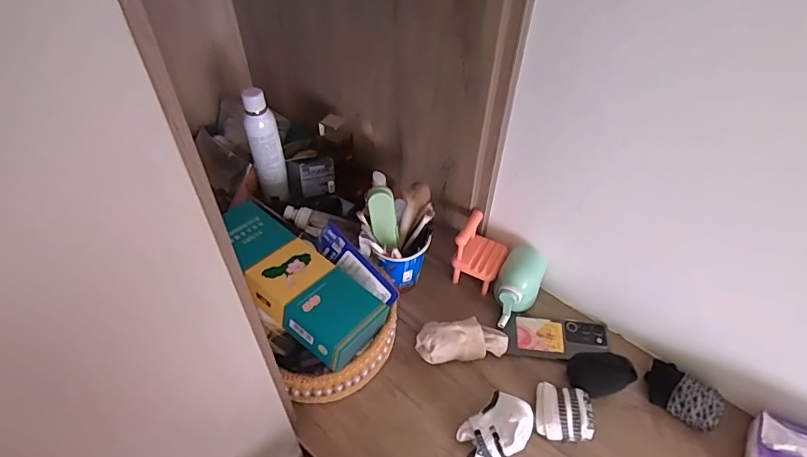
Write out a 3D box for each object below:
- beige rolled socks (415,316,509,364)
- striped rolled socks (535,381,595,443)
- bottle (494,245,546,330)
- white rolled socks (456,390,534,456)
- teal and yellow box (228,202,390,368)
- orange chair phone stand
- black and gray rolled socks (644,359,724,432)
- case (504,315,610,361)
[{"bbox_3d":[0.084,0.164,0.715,0.130,0.044,0.058,-7,48,-8],"label":"beige rolled socks"},{"bbox_3d":[0.215,0.245,0.643,0.070,0.033,0.073,11,48,8],"label":"striped rolled socks"},{"bbox_3d":[0.178,0.095,0.757,0.067,0.076,0.109,20,50,16],"label":"bottle"},{"bbox_3d":[0.123,0.260,0.622,0.097,0.048,0.068,-31,55,-27],"label":"white rolled socks"},{"bbox_3d":[-0.152,0.067,0.659,0.266,0.050,0.118,41,57,16],"label":"teal and yellow box"},{"bbox_3d":[0.126,0.042,0.776,0.072,0.103,0.074,23,51,19],"label":"orange chair phone stand"},{"bbox_3d":[0.380,0.232,0.661,0.093,0.060,0.064,36,56,27],"label":"black and gray rolled socks"},{"bbox_3d":[0.237,0.166,0.735,0.158,0.009,0.068,2,47,0],"label":"case"}]

